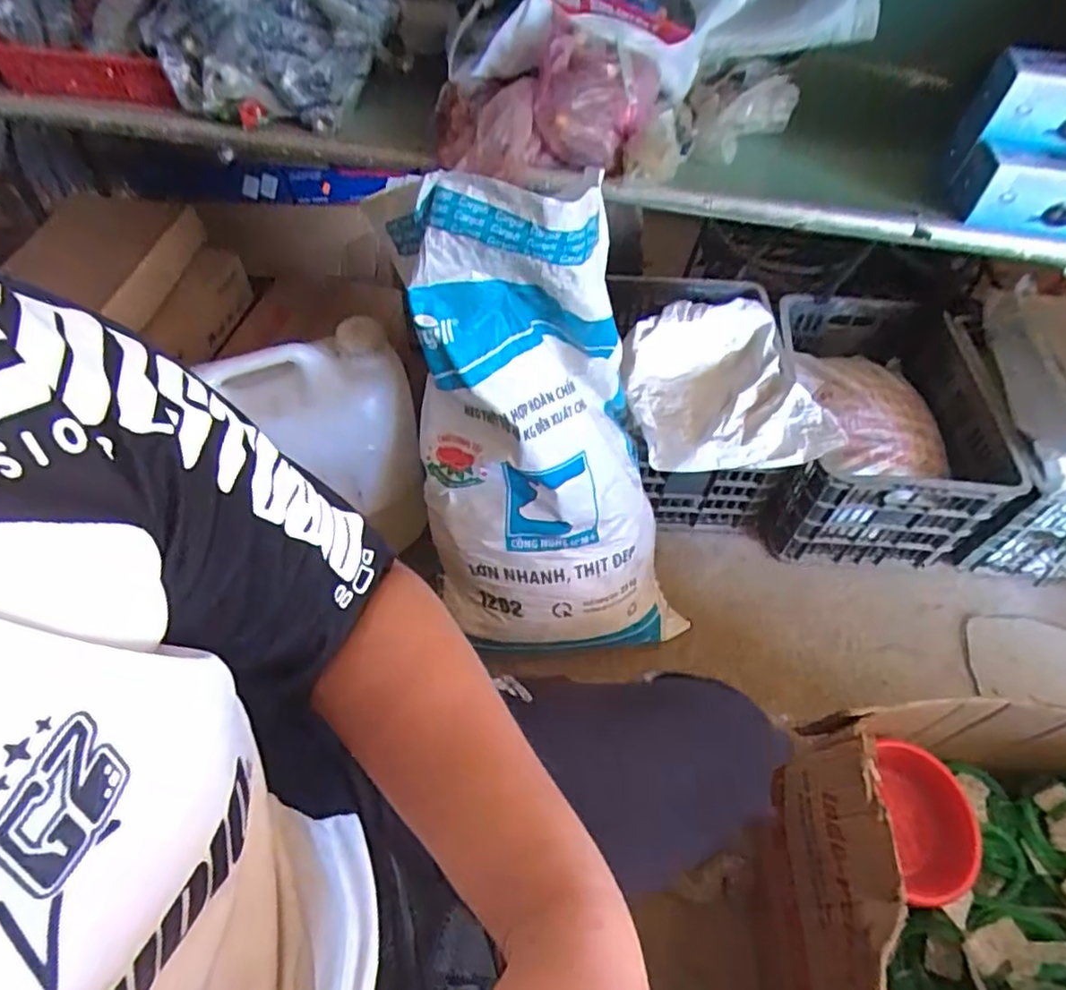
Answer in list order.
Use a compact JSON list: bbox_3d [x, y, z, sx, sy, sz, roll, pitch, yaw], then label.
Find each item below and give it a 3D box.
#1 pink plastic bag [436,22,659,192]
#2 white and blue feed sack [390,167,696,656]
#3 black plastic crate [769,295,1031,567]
[{"bbox_3d":[0.023,-0.503,0.825,0.281,0.131,0.194,1,56,-1],"label":"pink plastic bag"},{"bbox_3d":[0.035,-0.057,0.913,0.312,0.790,0.242,-35,42,-23],"label":"white and blue feed sack"},{"bbox_3d":[0.685,-0.130,1.299,0.405,0.277,0.485,5,56,2],"label":"black plastic crate"}]

